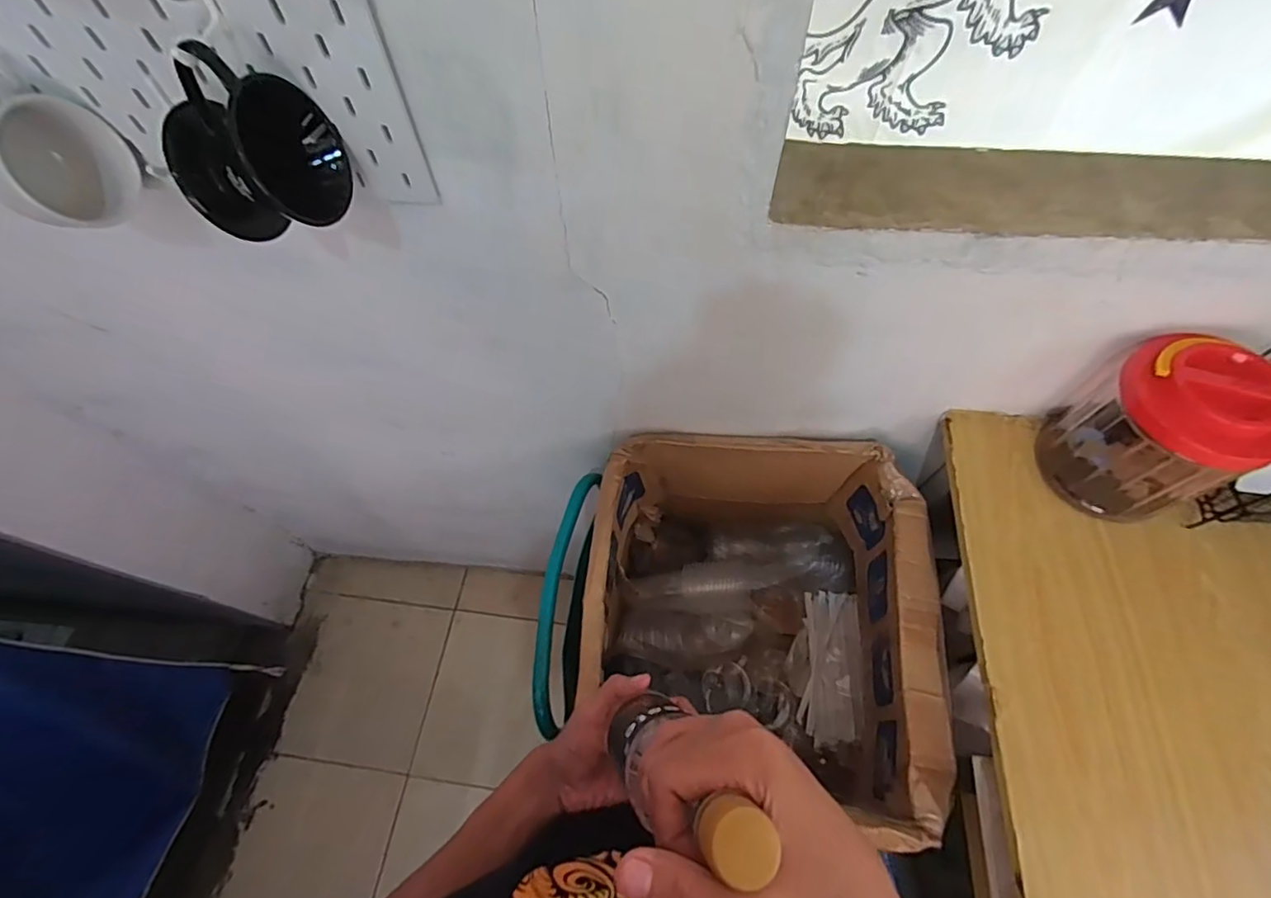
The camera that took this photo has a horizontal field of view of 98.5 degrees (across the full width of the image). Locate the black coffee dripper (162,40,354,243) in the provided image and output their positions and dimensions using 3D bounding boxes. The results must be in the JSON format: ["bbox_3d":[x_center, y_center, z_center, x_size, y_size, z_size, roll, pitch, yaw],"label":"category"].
[{"bbox_3d":[-0.266,-0.211,0.395,0.079,0.121,0.111,28,66,15],"label":"black coffee dripper"}]

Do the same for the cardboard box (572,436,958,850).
[{"bbox_3d":[0.162,0.256,0.847,0.435,0.391,0.470,5,62,4],"label":"cardboard box"}]

